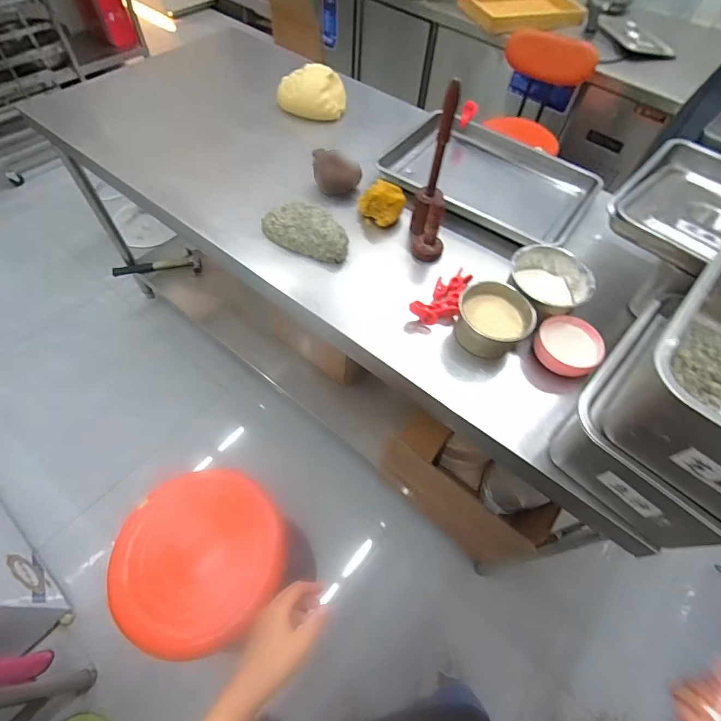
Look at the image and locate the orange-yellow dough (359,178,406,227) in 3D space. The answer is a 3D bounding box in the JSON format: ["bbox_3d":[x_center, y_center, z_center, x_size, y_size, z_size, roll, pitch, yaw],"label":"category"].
[{"bbox_3d":[0.050,-0.369,0.933,0.104,0.085,0.102,8,58,1],"label":"orange-yellow dough"}]

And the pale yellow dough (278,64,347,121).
[{"bbox_3d":[-0.141,-0.787,1.174,0.194,0.106,0.124,-4,58,-7],"label":"pale yellow dough"}]

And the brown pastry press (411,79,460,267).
[{"bbox_3d":[0.155,-0.346,0.798,0.066,0.293,0.121,1,58,-3],"label":"brown pastry press"}]

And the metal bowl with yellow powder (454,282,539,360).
[{"bbox_3d":[0.248,-0.073,0.763,0.134,0.087,0.139,2,58,-3],"label":"metal bowl with yellow powder"}]

